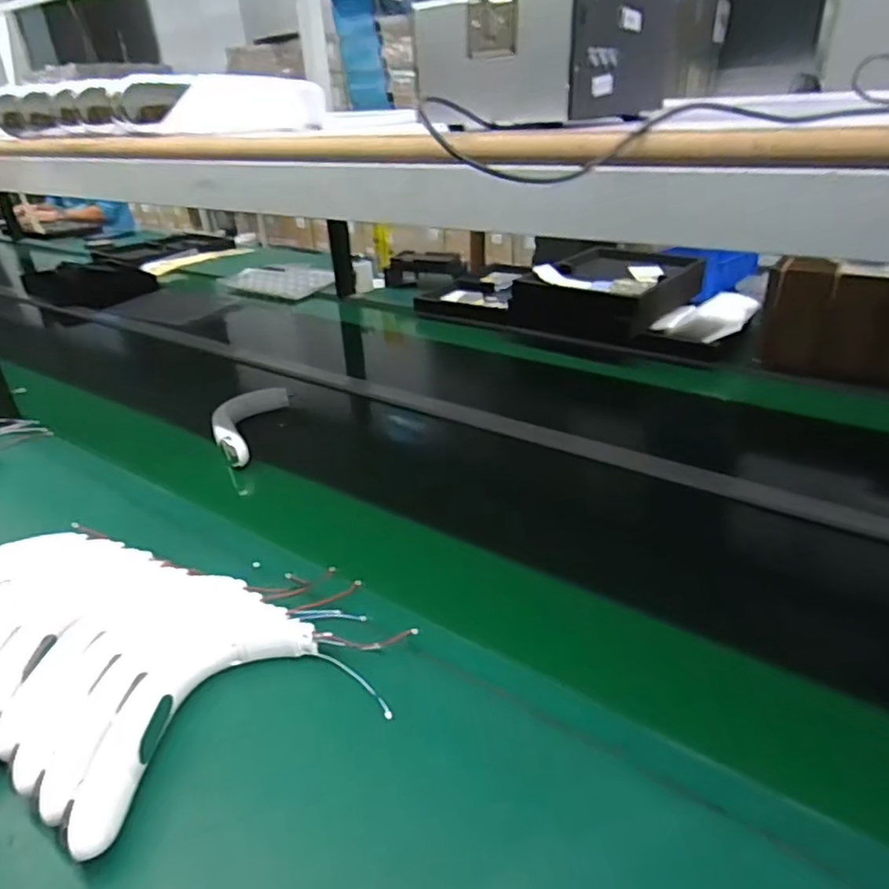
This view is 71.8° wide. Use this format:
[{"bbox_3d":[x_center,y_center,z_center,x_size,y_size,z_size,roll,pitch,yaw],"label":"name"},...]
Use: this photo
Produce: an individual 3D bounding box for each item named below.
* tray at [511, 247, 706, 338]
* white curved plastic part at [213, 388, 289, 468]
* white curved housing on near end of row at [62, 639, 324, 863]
[{"bbox_3d":[0.405,-0.399,1.501,0.343,0.088,0.402,20,37,34],"label":"tray"},{"bbox_3d":[-0.338,-0.040,1.029,0.087,0.043,0.218,1,30,7],"label":"white curved plastic part"},{"bbox_3d":[-0.225,0.227,0.532,0.090,0.037,0.236,15,34,29],"label":"white curved housing on near end of row"}]

